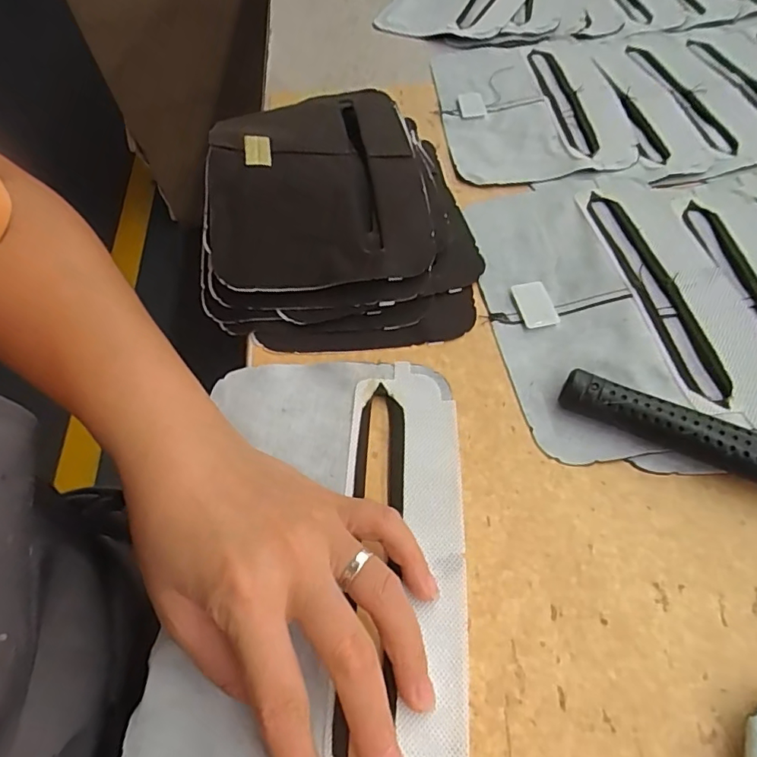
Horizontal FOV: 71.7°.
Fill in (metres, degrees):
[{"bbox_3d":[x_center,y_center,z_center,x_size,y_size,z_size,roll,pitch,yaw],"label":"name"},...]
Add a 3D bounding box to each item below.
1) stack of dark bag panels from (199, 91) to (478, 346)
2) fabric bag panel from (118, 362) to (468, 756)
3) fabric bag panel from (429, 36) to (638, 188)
[{"bbox_3d":[-0.024,-0.122,0.334,0.161,0.043,0.220,-2,56,4],"label":"stack of dark bag panels"},{"bbox_3d":[-0.027,0.077,0.229,0.127,0.009,0.195,2,58,6],"label":"fabric bag panel"},{"bbox_3d":[0.116,-0.221,0.411,0.129,0.009,0.197,-4,56,2],"label":"fabric bag panel"}]

